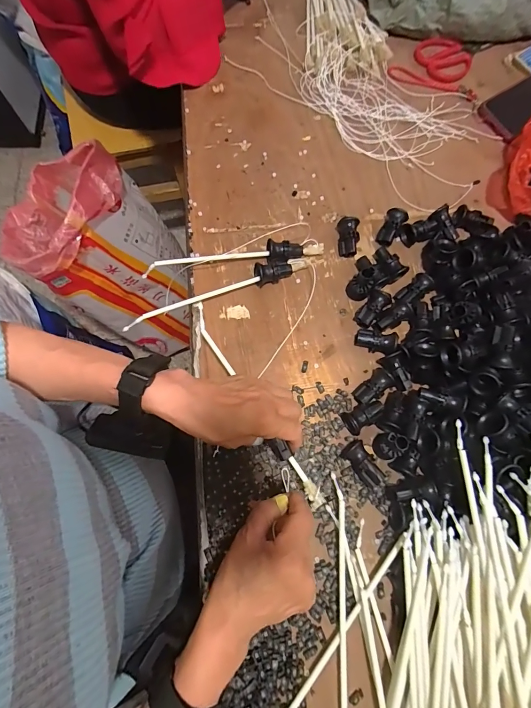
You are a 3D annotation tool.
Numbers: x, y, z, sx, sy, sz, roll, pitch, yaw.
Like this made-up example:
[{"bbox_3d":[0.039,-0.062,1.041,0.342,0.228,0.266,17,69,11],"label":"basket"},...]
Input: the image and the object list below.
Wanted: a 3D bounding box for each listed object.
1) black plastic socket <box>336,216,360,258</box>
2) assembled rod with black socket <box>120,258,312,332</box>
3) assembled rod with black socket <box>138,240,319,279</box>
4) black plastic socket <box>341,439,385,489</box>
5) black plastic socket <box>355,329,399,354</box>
[{"bbox_3d":[0.112,-0.159,0.478,0.026,0.031,0.048,3,74,0],"label":"black plastic socket"},{"bbox_3d":[-0.056,-0.084,0.450,0.247,0.030,0.026,-21,75,-7],"label":"assembled rod with black socket"},{"bbox_3d":[-0.039,-0.127,0.462,0.236,0.029,0.024,-8,74,-3],"label":"assembled rod with black socket"},{"bbox_3d":[0.109,0.124,0.393,0.022,0.028,0.054,-31,77,-10],"label":"black plastic socket"},{"bbox_3d":[0.139,-0.015,0.442,0.050,0.025,0.027,11,73,20],"label":"black plastic socket"}]

